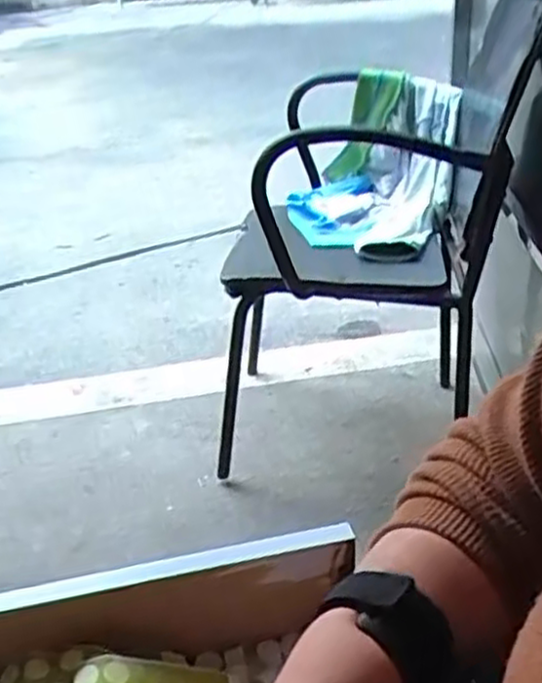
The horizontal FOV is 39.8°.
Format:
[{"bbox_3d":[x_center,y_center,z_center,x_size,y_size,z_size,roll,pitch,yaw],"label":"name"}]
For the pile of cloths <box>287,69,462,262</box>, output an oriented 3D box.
[{"bbox_3d":[0.213,-0.368,1.522,0.308,0.265,0.382,10,32,24],"label":"pile of cloths"}]

